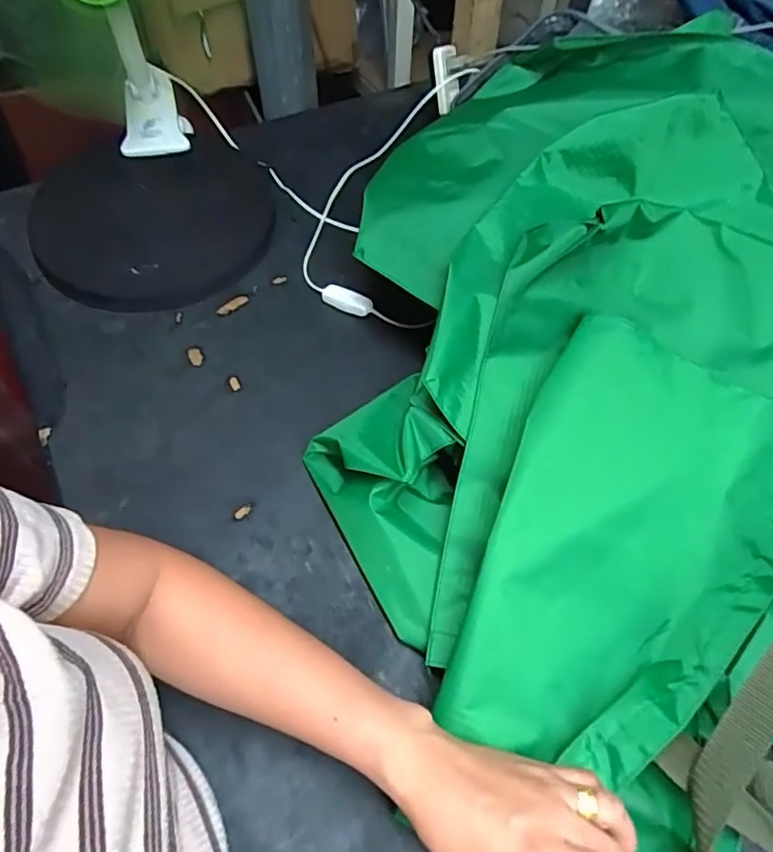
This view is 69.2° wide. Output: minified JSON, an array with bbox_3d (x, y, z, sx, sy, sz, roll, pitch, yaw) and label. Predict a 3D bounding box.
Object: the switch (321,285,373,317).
[{"bbox_3d":[-0.043,-0.140,0.629,0.061,0.011,0.027,28,60,16],"label":"switch"}]

